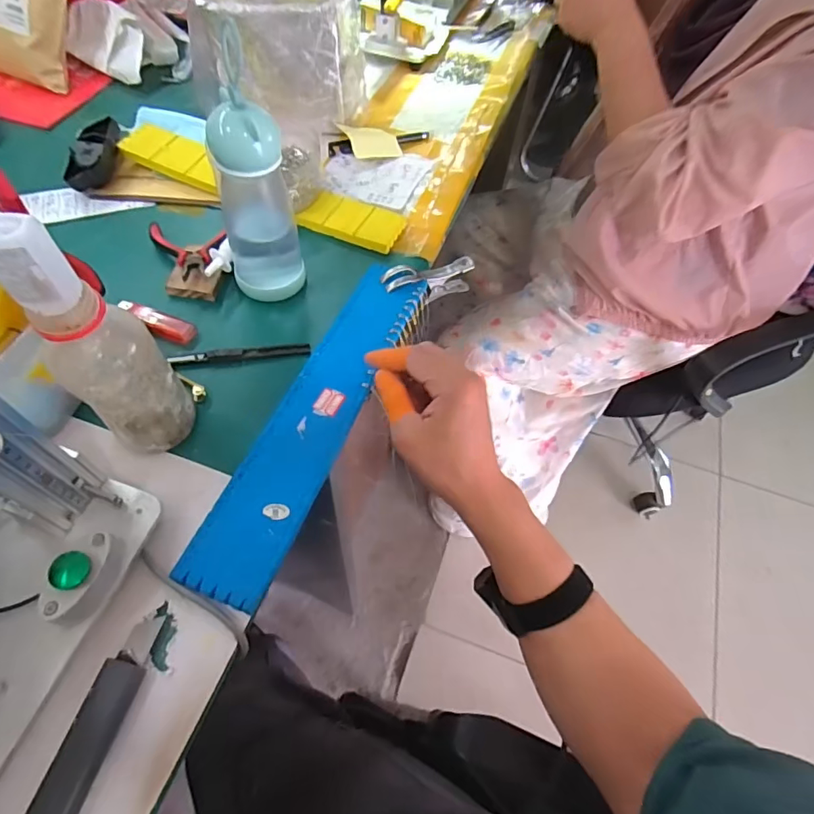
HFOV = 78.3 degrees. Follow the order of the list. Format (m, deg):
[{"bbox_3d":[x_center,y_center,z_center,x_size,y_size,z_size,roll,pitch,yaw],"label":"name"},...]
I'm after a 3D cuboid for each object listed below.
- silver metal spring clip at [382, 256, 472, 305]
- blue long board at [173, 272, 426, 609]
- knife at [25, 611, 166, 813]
[{"bbox_3d":[0.025,-0.138,0.538,0.110,0.042,0.029,-10,58,-28],"label":"silver metal spring clip"},{"bbox_3d":[-0.073,-0.003,0.431,0.065,0.007,0.336,21,59,8],"label":"blue long board"},{"bbox_3d":[-0.197,0.214,0.297,0.026,0.014,0.168,14,58,4],"label":"knife"}]

